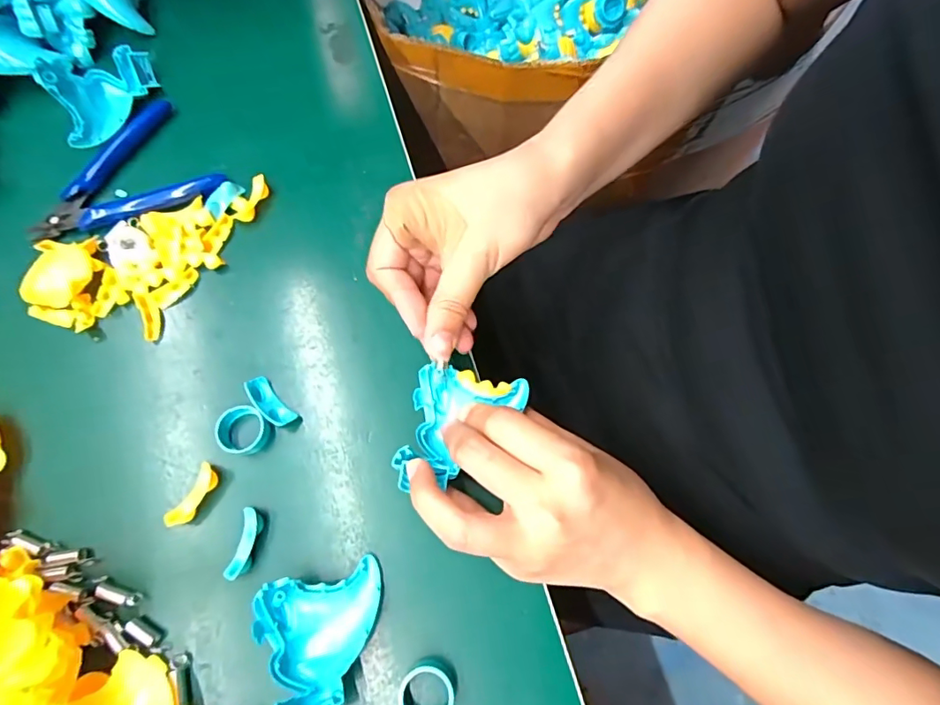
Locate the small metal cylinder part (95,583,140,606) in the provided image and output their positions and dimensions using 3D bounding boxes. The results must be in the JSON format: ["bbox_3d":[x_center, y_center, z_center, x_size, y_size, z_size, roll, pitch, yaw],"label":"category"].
[{"bbox_3d":[-0.176,0.121,0.254,0.023,0.008,0.006,14,73,7],"label":"small metal cylinder part"}]

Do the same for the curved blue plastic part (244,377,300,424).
[{"bbox_3d":[-0.111,0.028,0.282,0.013,0.010,0.033,-42,74,-11],"label":"curved blue plastic part"}]

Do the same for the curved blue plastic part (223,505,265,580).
[{"bbox_3d":[-0.115,0.098,0.261,0.011,0.010,0.034,9,72,6],"label":"curved blue plastic part"}]

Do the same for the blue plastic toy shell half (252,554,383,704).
[{"bbox_3d":[-0.067,0.137,0.233,0.056,0.032,0.067,-15,71,-2],"label":"blue plastic toy shell half"}]

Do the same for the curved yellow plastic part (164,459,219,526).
[{"bbox_3d":[-0.146,0.076,0.268,0.012,0.011,0.033,26,75,11],"label":"curved yellow plastic part"}]

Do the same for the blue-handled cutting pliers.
[{"bbox_3d":[-0.228,-0.120,0.329,0.116,0.010,0.080,-22,72,-5],"label":"blue-handled cutting pliers"}]

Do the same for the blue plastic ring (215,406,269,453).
[{"bbox_3d":[-0.124,0.042,0.275,0.024,0.014,0.025,-1,71,3],"label":"blue plastic ring"}]

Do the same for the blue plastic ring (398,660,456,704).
[{"bbox_3d":[-0.020,0.160,0.235,0.026,0.014,0.025,-1,71,3],"label":"blue plastic ring"}]

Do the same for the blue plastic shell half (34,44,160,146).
[{"bbox_3d":[-0.243,-0.176,0.338,0.061,0.034,0.068,-24,72,-5],"label":"blue plastic shell half"}]

